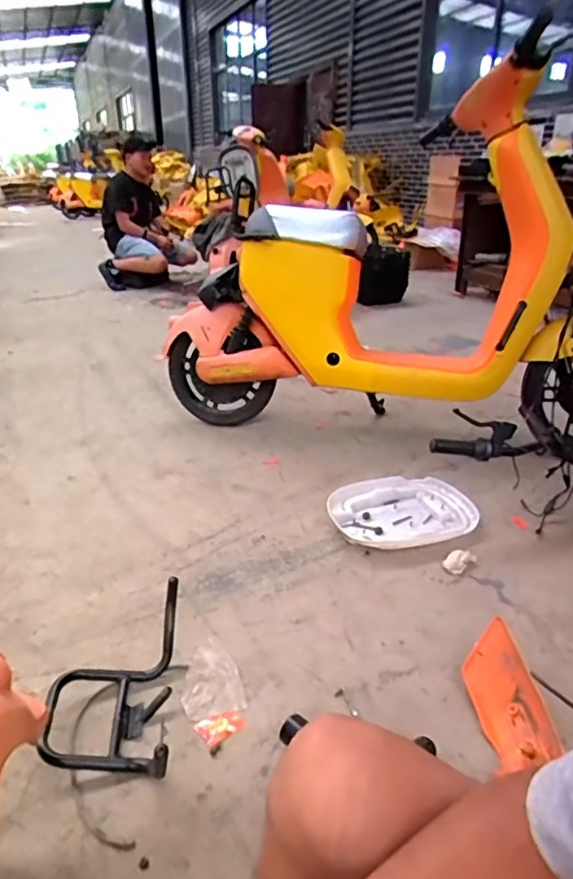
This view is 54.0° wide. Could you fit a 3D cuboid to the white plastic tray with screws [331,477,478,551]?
[{"bbox_3d":[0.297,0.184,1.421,0.359,0.052,0.262,-10,27,-20],"label":"white plastic tray with screws"}]

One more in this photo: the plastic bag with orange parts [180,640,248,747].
[{"bbox_3d":[-0.130,0.426,0.975,0.099,0.014,0.207,-7,26,-13],"label":"plastic bag with orange parts"}]

